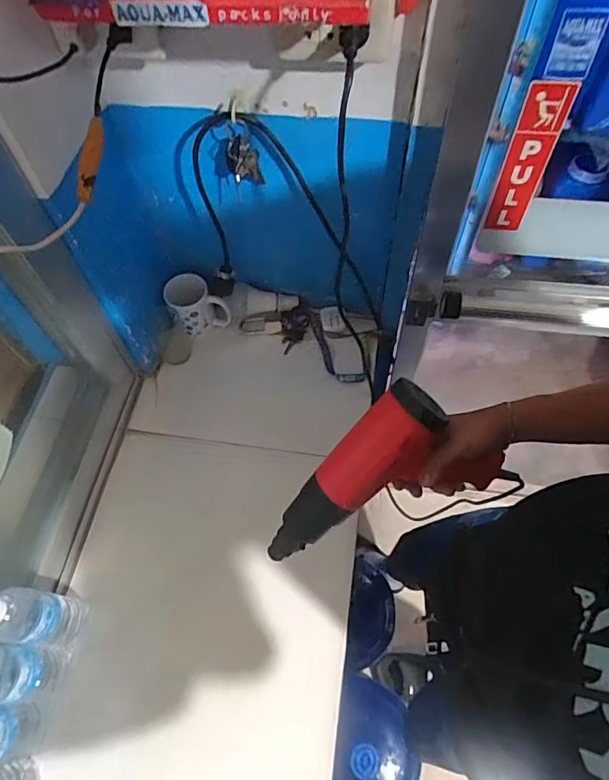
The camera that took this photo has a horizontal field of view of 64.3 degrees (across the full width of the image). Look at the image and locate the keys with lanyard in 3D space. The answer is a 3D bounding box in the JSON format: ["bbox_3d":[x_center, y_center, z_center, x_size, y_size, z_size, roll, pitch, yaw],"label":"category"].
[{"bbox_3d":[0.021,-0.107,0.959,0.278,0.040,0.134,26,65,16],"label":"keys with lanyard"}]

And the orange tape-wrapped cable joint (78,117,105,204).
[{"bbox_3d":[-0.237,-0.253,0.535,0.016,0.019,0.088,14,96,10],"label":"orange tape-wrapped cable joint"}]

